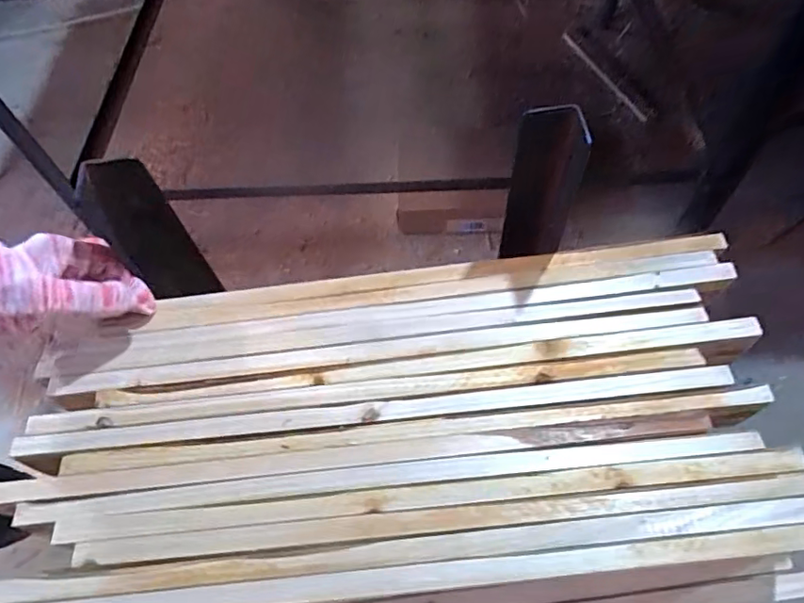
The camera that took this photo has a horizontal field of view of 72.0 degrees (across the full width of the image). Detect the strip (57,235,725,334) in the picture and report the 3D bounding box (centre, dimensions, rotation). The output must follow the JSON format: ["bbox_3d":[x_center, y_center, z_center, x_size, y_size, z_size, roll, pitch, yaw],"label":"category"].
[{"bbox_3d":[-0.001,-0.018,0.449,0.524,0.011,0.024,-7,61,-2],"label":"strip"}]

